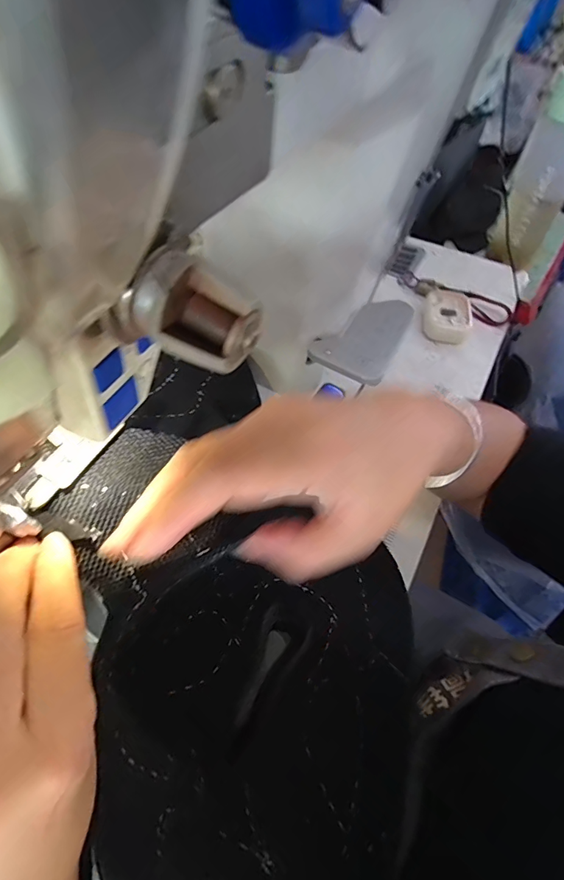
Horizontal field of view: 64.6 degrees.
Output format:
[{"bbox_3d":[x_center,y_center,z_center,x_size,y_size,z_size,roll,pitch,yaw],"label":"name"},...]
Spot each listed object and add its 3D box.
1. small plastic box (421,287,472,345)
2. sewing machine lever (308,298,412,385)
[{"bbox_3d":[0.203,-0.154,0.550,0.056,0.020,0.077,16,57,9],"label":"small plastic box"},{"bbox_3d":[0.076,-0.102,0.413,0.064,0.023,0.105,23,58,14],"label":"sewing machine lever"}]

